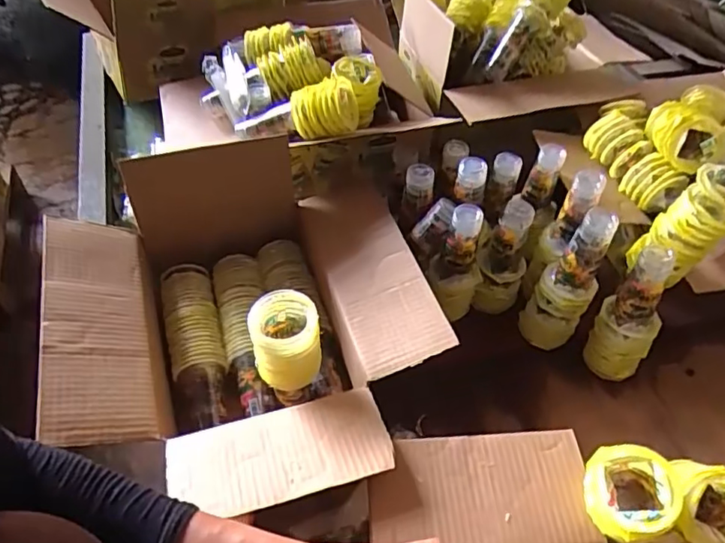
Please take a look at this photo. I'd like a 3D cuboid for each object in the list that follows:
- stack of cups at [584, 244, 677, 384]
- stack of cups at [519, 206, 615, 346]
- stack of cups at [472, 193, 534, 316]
[{"bbox_3d":[0.376,0.064,0.776,0.081,0.203,0.067,33,56,23],"label":"stack of cups"},{"bbox_3d":[0.291,0.016,0.793,0.080,0.236,0.064,25,53,17],"label":"stack of cups"},{"bbox_3d":[0.211,-0.019,0.845,0.077,0.184,0.091,18,51,12],"label":"stack of cups"}]

